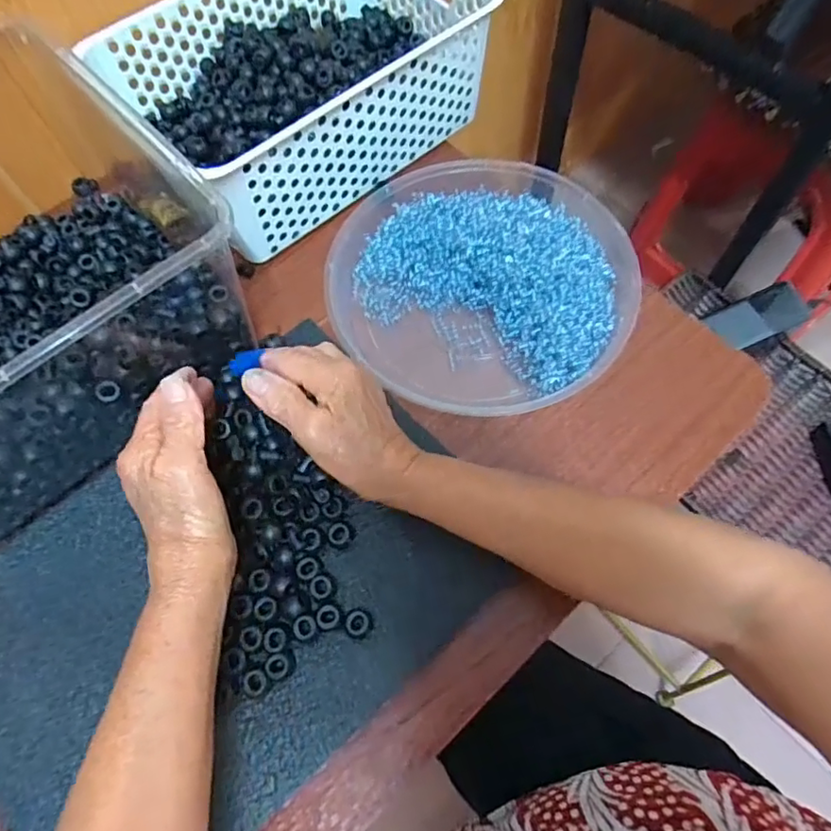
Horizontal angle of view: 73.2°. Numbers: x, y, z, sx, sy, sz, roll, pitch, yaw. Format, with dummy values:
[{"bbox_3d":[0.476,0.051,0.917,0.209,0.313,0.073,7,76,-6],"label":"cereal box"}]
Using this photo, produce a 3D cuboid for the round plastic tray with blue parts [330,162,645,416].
[{"bbox_3d":[0.051,-0.112,0.443,0.227,0.041,0.223,0,65,1],"label":"round plastic tray with blue parts"}]

